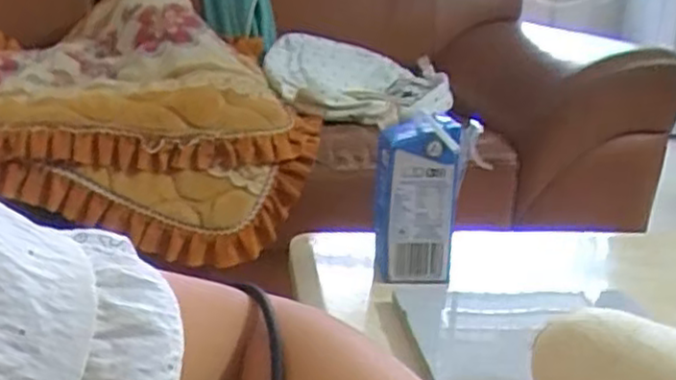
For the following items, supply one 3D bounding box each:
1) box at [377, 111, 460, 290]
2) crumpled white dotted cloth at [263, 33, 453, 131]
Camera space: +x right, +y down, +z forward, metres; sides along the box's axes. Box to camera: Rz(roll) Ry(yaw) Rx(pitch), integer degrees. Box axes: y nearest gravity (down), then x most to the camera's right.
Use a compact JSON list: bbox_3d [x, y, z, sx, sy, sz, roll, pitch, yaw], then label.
[{"bbox_3d":[0.053,0.008,0.481,0.056,0.106,0.040,3,17,5],"label":"box"},{"bbox_3d":[0.025,-0.232,1.433,0.326,0.119,0.419,-1,17,-8],"label":"crumpled white dotted cloth"}]

